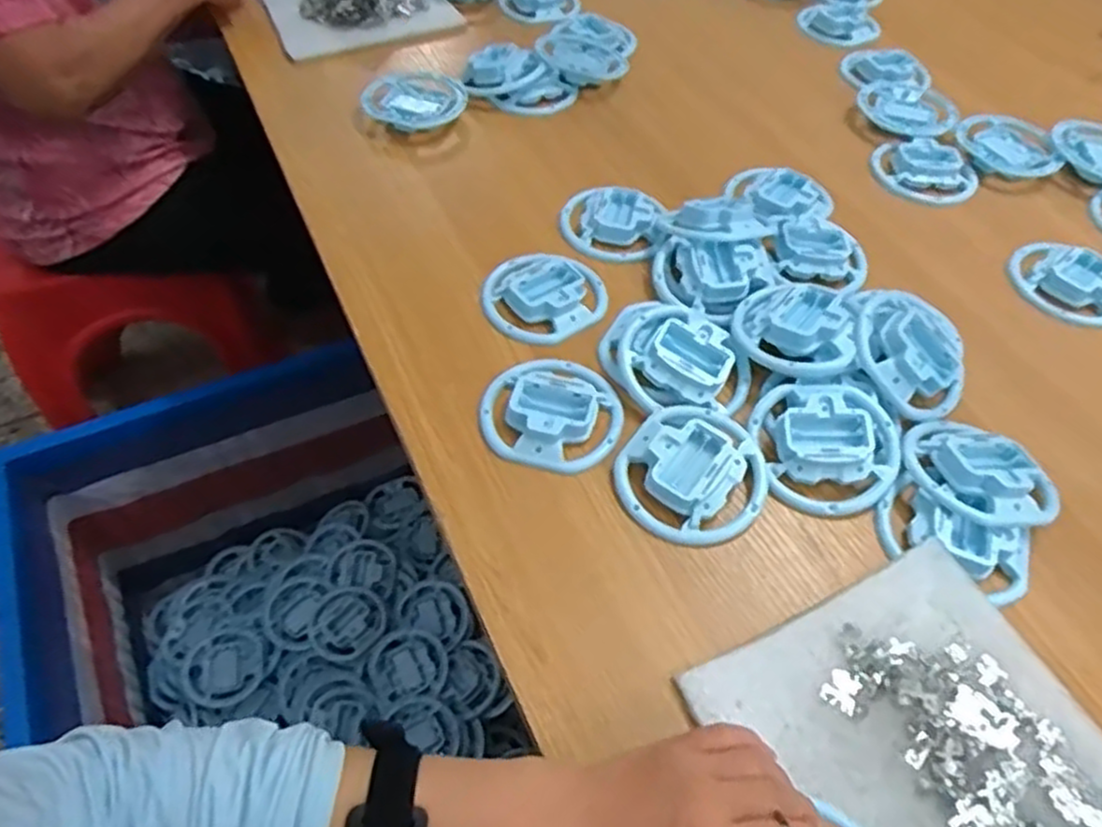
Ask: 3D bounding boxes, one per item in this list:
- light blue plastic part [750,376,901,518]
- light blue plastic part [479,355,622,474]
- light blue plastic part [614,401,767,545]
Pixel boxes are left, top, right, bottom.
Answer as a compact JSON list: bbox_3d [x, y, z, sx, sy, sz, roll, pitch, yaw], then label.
[{"bbox_3d":[0.198,0.018,0.528,0.097,0.034,0.102,-4,53,-6],"label":"light blue plastic part"},{"bbox_3d":[0.001,-0.006,0.546,0.100,0.021,0.099,1,53,-2],"label":"light blue plastic part"},{"bbox_3d":[0.100,0.039,0.513,0.097,0.029,0.103,1,53,-2],"label":"light blue plastic part"}]

